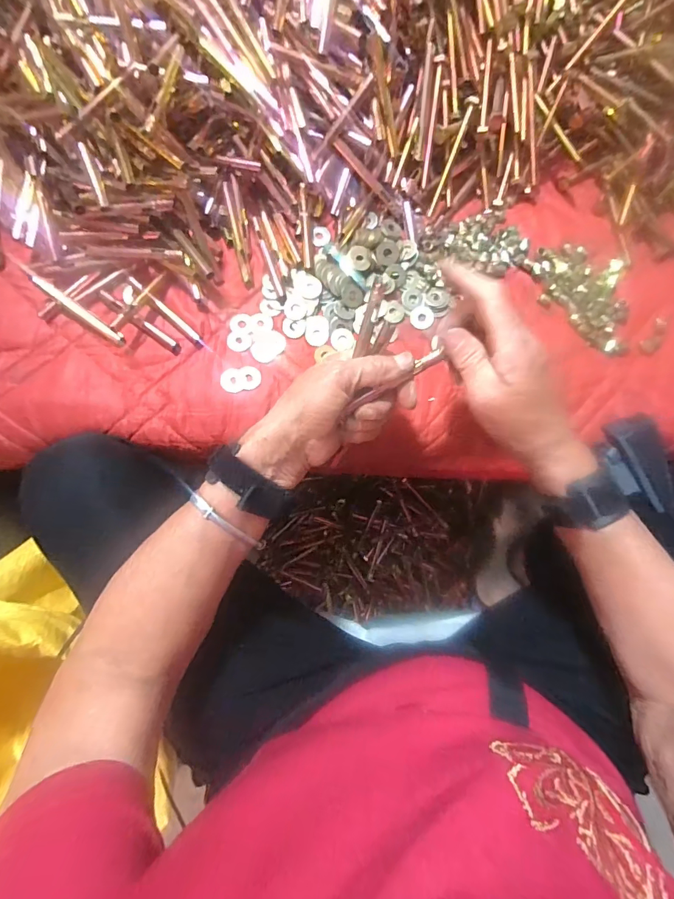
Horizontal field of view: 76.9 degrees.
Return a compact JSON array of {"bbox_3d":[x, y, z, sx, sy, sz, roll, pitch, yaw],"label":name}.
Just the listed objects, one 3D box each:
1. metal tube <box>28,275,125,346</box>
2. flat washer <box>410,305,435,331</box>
[{"bbox_3d":[-0.241,-0.129,0.391,0.098,0.013,0.012,33,82,2],"label":"metal tube"},{"bbox_3d":[0.084,-0.130,0.417,0.023,0.004,0.024,0,82,-2],"label":"flat washer"}]

